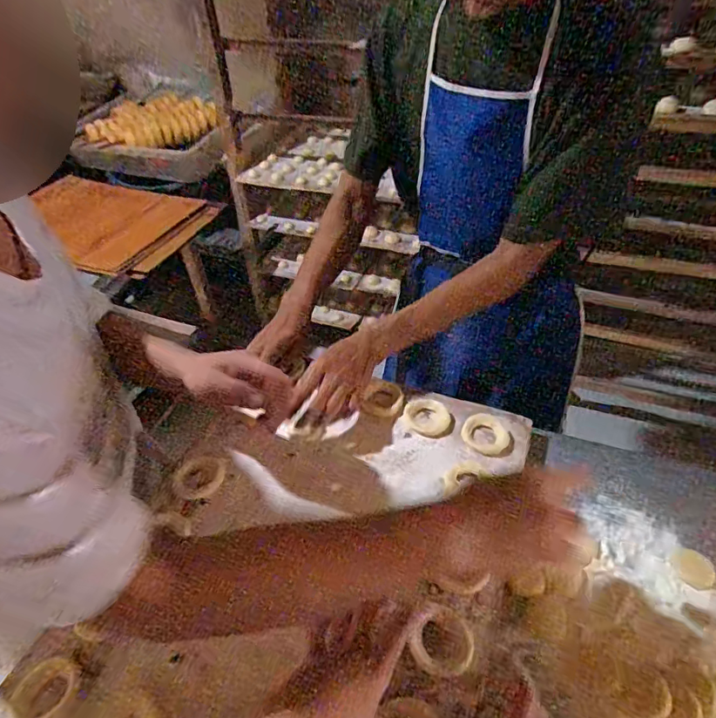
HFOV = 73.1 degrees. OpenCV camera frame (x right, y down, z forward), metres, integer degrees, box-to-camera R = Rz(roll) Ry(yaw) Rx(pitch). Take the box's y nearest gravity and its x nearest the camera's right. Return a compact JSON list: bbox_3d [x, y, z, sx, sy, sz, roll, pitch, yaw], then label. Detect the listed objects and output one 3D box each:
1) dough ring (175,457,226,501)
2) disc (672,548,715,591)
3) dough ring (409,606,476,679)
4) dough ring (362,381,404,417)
[{"bbox_3d":[-0.200,0.151,0.617,0.062,0.014,0.052,-29,50,-24],"label":"dough ring"},{"bbox_3d":[0.384,0.240,0.555,0.044,0.011,0.041,-2,44,2],"label":"disc"},{"bbox_3d":[0.084,0.278,0.476,0.060,0.015,0.062,-2,44,2],"label":"dough ring"},{"bbox_3d":[0.038,0.056,0.699,0.053,0.011,0.059,4,45,8],"label":"dough ring"}]

